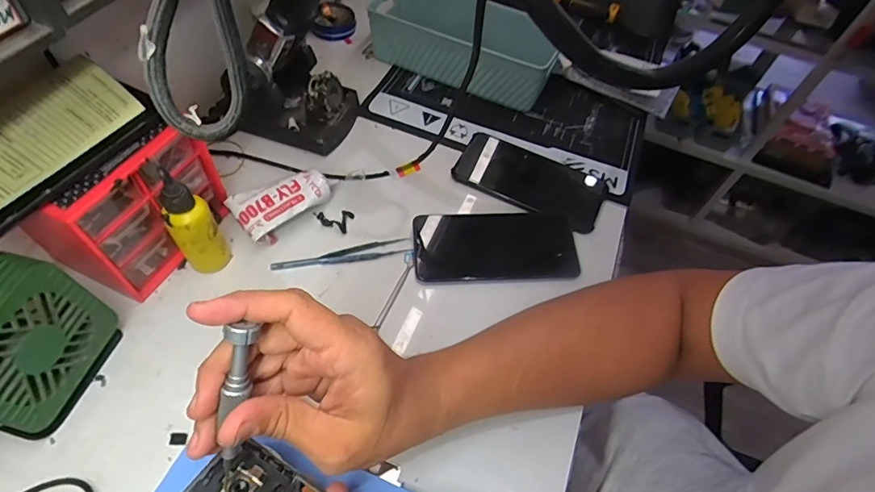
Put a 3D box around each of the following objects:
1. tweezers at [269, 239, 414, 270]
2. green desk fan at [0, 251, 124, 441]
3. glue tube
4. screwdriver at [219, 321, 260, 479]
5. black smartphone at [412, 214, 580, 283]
[{"bbox_3d":[-0.093,0.010,0.458,0.130,0.006,0.019,-12,58,-14],"label":"tweezers"},{"bbox_3d":[-0.289,0.072,0.327,0.042,0.114,0.097,14,56,3],"label":"green desk fan"},{"bbox_3d":[-0.150,-0.045,0.471,0.100,0.032,0.056,-33,65,-25],"label":"glue tube"},{"bbox_3d":[-0.112,0.089,0.257,0.013,0.113,0.017,25,29,13],"label":"screwdriver"},{"bbox_3d":[0.059,0.001,0.471,0.161,0.012,0.075,0,56,-7],"label":"black smartphone"}]

